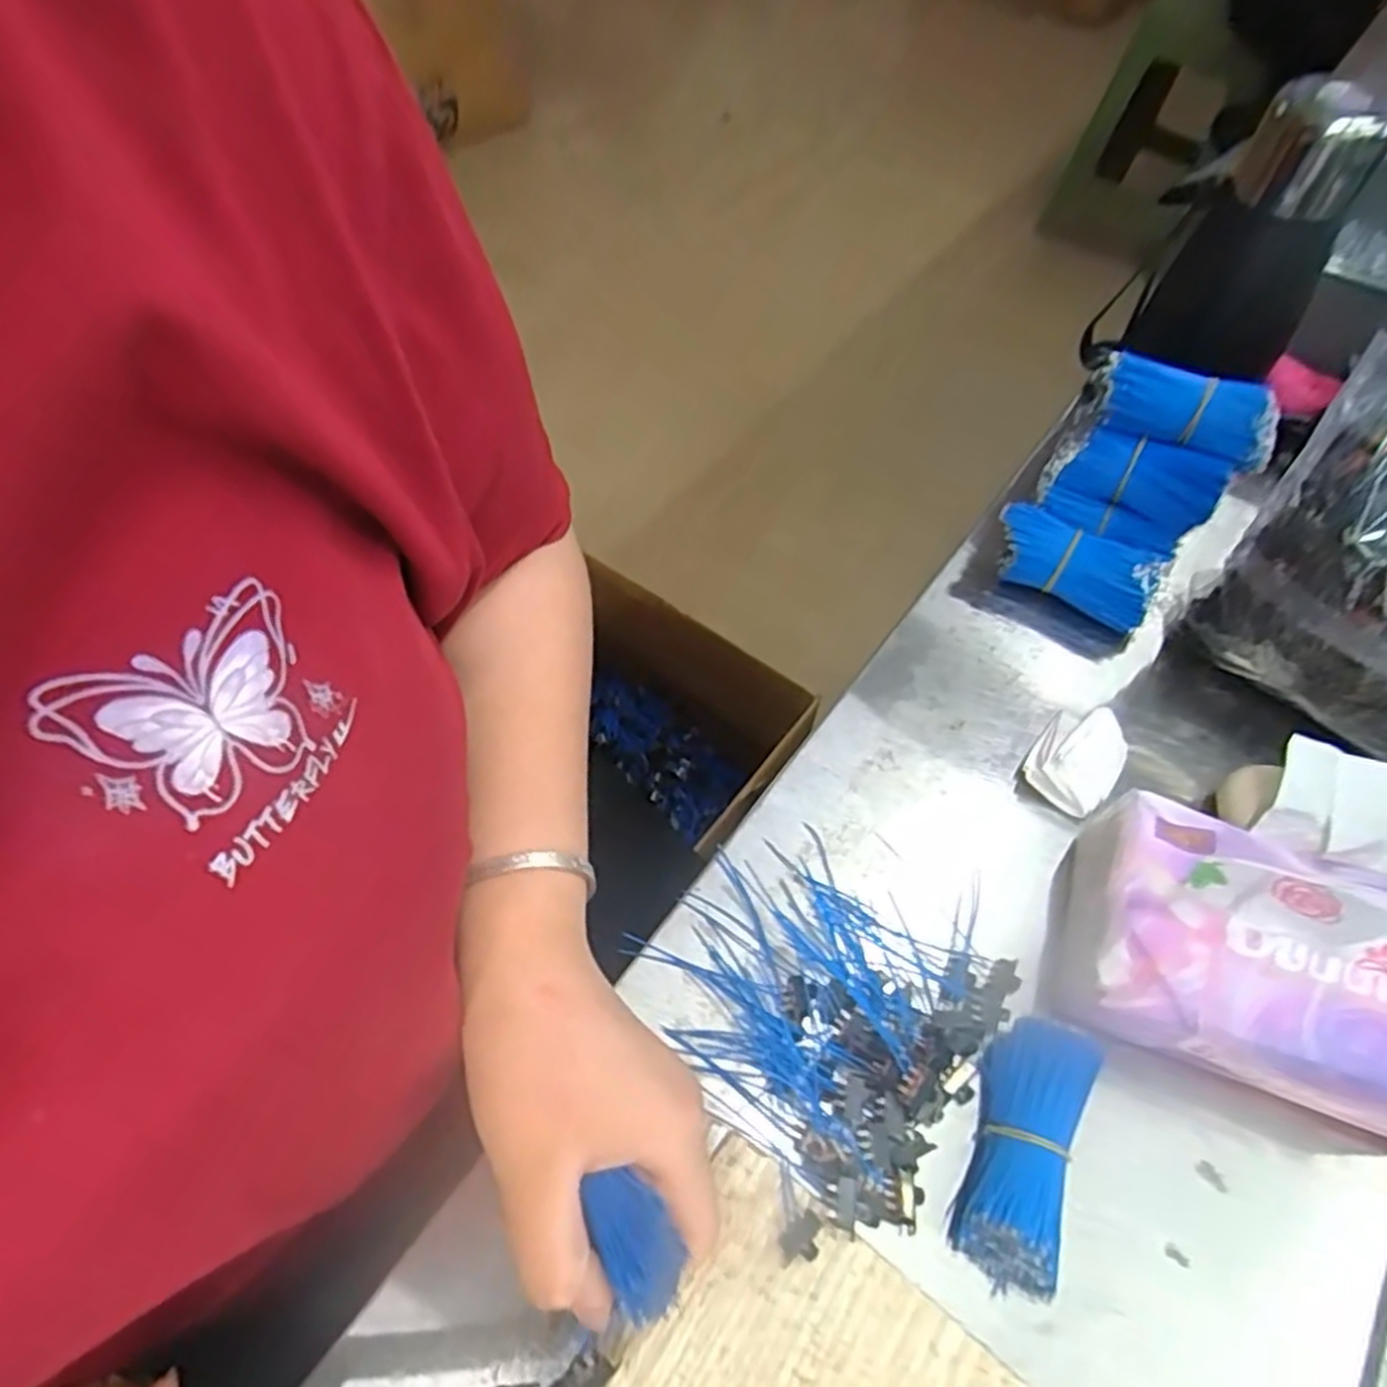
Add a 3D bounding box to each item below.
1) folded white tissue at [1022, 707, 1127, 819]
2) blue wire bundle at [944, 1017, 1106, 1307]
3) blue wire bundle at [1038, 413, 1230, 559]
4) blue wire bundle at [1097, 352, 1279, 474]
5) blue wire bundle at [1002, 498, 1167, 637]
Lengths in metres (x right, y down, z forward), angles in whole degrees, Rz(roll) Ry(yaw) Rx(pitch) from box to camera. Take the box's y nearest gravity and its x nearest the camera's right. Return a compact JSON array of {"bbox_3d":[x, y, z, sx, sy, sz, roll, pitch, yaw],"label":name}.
[{"bbox_3d":[0.193,0.032,0.391,0.040,0.031,0.046,34,64,19],"label":"folded white tissue"},{"bbox_3d":[0.128,0.174,0.302,0.037,0.033,0.091,23,61,14],"label":"blue wire bundle"},{"bbox_3d":[0.250,-0.119,0.450,0.090,0.055,0.030,26,26,23],"label":"blue wire bundle"},{"bbox_3d":[0.265,-0.153,0.418,0.093,0.033,0.029,33,63,17],"label":"blue wire bundle"},{"bbox_3d":[0.217,-0.074,0.445,0.088,0.044,0.034,26,61,15],"label":"blue wire bundle"}]

